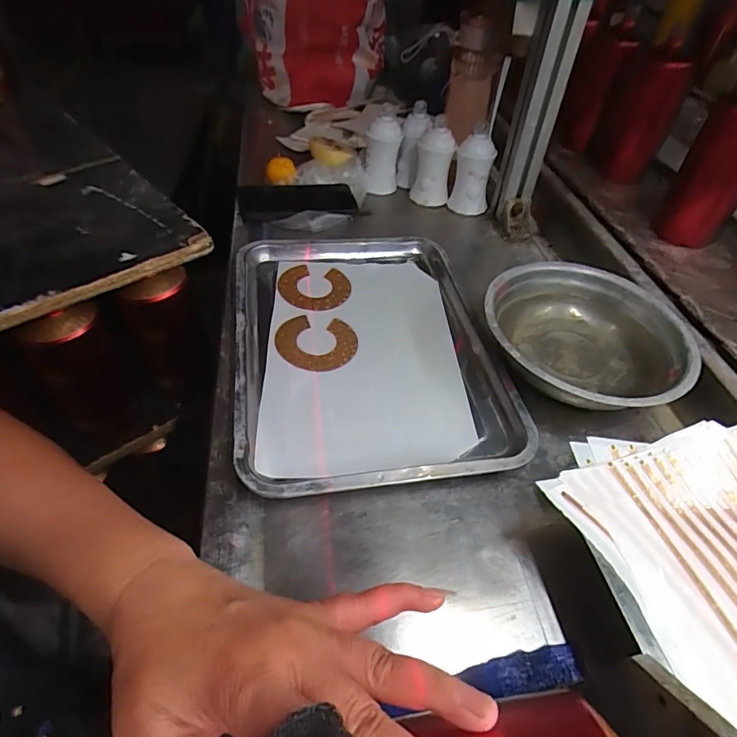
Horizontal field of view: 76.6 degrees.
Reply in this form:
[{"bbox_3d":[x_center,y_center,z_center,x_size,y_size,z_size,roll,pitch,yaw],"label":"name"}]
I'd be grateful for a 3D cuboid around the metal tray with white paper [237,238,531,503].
[{"bbox_3d":[0.002,-0.035,0.480,0.265,0.023,0.336,-6,47,-9],"label":"metal tray with white paper"}]

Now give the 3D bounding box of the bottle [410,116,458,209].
[{"bbox_3d":[0.098,-0.304,0.698,0.055,0.115,0.060,11,47,8],"label":"bottle"}]

